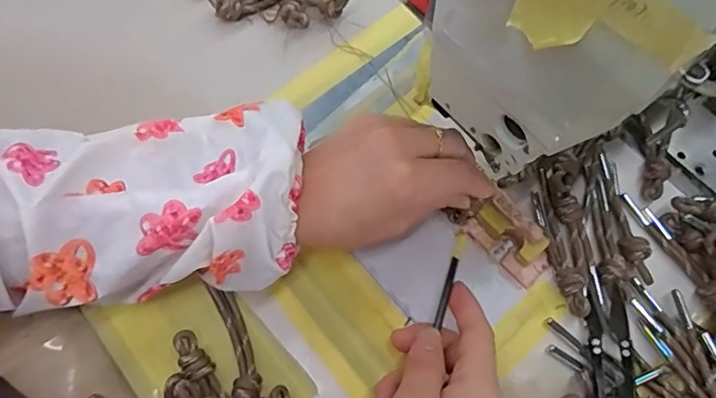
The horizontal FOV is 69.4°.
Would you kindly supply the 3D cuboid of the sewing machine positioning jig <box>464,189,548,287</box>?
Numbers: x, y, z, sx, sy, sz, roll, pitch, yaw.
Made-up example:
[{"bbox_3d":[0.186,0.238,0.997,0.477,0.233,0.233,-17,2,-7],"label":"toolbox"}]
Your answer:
[{"bbox_3d":[0.095,0.026,0.321,0.054,0.020,0.027,43,73,14],"label":"sewing machine positioning jig"}]

